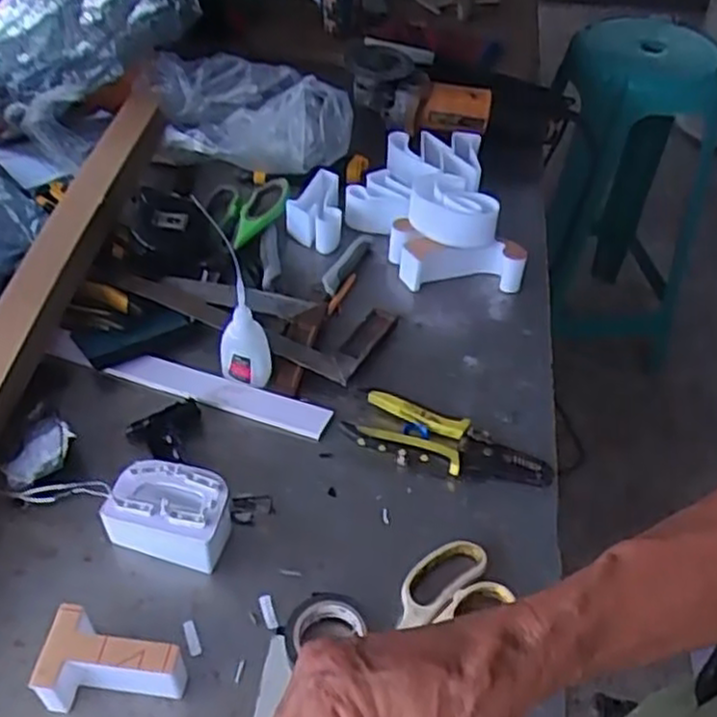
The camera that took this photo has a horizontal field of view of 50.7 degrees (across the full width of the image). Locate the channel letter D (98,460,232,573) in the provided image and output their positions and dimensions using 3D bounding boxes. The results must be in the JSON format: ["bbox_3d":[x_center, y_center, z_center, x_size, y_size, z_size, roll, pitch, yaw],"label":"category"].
[{"bbox_3d":[-0.136,0.114,0.554,0.082,0.050,0.053,12,47,8],"label":"channel letter D"}]

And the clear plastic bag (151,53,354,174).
[{"bbox_3d":[-0.139,-0.281,0.881,0.254,0.090,0.137,14,47,8],"label":"clear plastic bag"}]

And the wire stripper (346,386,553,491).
[{"bbox_3d":[0.075,0.071,0.627,0.167,0.020,0.059,16,47,12],"label":"wire stripper"}]

